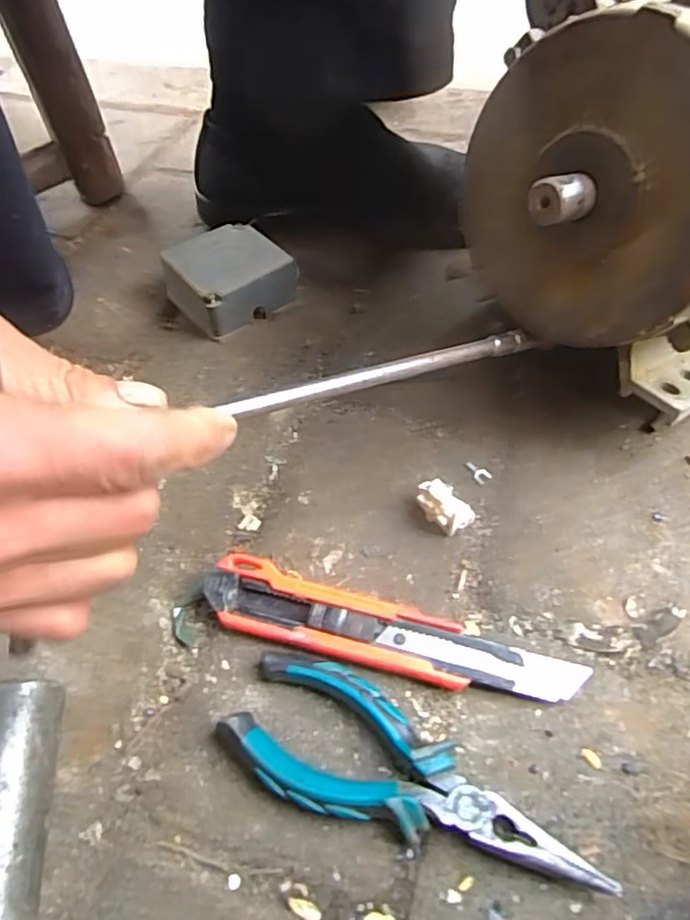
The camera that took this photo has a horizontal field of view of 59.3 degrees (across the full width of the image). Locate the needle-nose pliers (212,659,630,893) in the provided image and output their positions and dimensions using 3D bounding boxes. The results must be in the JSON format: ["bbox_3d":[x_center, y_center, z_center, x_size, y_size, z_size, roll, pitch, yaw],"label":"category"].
[{"bbox_3d":[0.024,0.133,0.253,0.153,0.019,0.053,21,56,17],"label":"needle-nose pliers"}]

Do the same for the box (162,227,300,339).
[{"bbox_3d":[-0.083,-0.129,0.436,0.076,0.039,0.070,-32,58,-20],"label":"box"}]

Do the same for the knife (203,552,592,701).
[{"bbox_3d":[0.019,0.082,0.291,0.175,0.020,0.033,11,54,11],"label":"knife"}]

